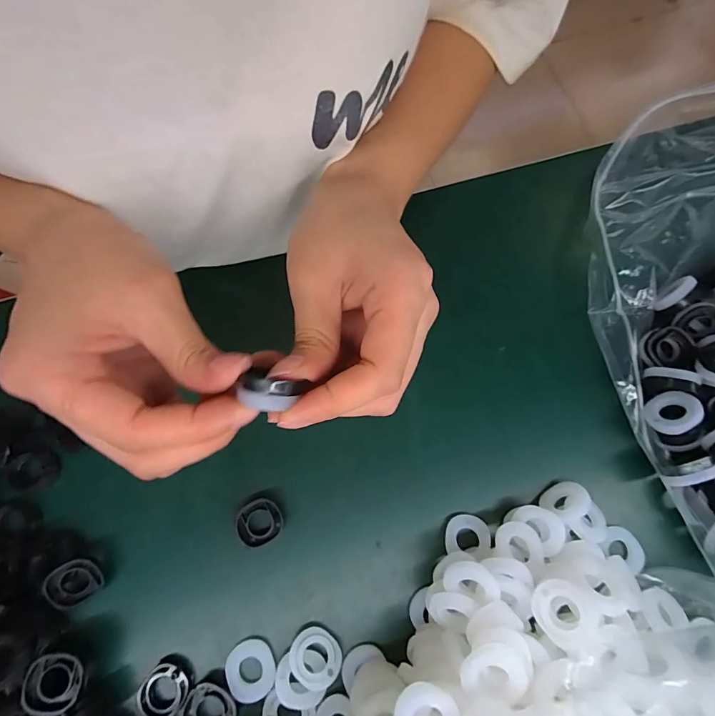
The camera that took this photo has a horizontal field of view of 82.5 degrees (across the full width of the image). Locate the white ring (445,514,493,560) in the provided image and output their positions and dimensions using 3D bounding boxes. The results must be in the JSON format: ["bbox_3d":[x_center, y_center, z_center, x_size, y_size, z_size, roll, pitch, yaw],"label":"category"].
[{"bbox_3d":[0.064,0.102,0.233,0.025,0.004,0.022,7,66,16],"label":"white ring"}]

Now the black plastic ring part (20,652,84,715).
[{"bbox_3d":[-0.148,0.158,0.198,0.024,0.007,0.026,0,74,0],"label":"black plastic ring part"}]

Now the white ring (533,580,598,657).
[{"bbox_3d":[0.095,0.118,0.187,0.027,0.008,0.029,-9,54,13],"label":"white ring"}]

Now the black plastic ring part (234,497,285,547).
[{"bbox_3d":[-0.056,0.095,0.235,0.026,0.011,0.024,-25,76,-6],"label":"black plastic ring part"}]

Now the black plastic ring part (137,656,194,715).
[{"bbox_3d":[-0.100,0.172,0.211,0.025,0.010,0.027,0,74,0],"label":"black plastic ring part"}]

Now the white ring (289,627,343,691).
[{"bbox_3d":[-0.022,0.158,0.214,0.028,0.005,0.024,38,57,17],"label":"white ring"}]

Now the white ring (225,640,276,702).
[{"bbox_3d":[-0.056,0.165,0.216,0.024,0.006,0.027,-18,75,-5],"label":"white ring"}]

